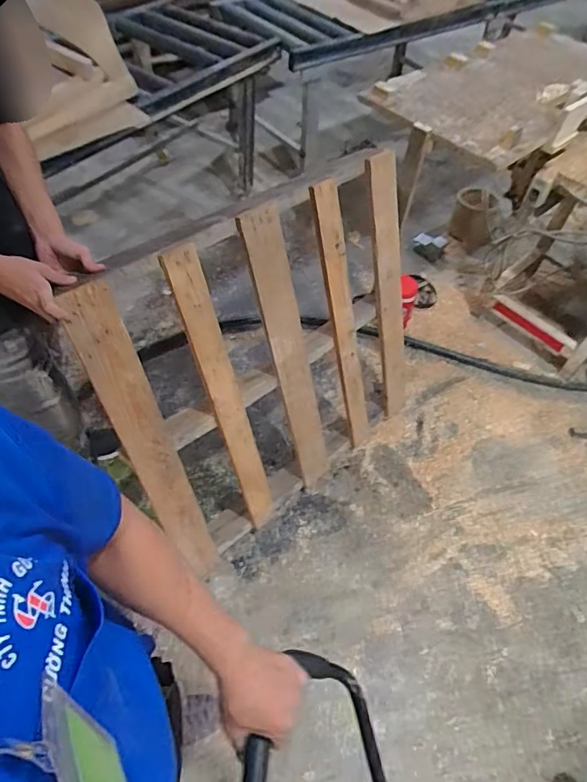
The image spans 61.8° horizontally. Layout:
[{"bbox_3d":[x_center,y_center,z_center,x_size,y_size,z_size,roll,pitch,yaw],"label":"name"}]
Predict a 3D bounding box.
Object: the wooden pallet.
[{"bbox_3d":[-0.016,-0.065,1.420,0.124,0.942,1.032,24,49,39],"label":"wooden pallet"}]

